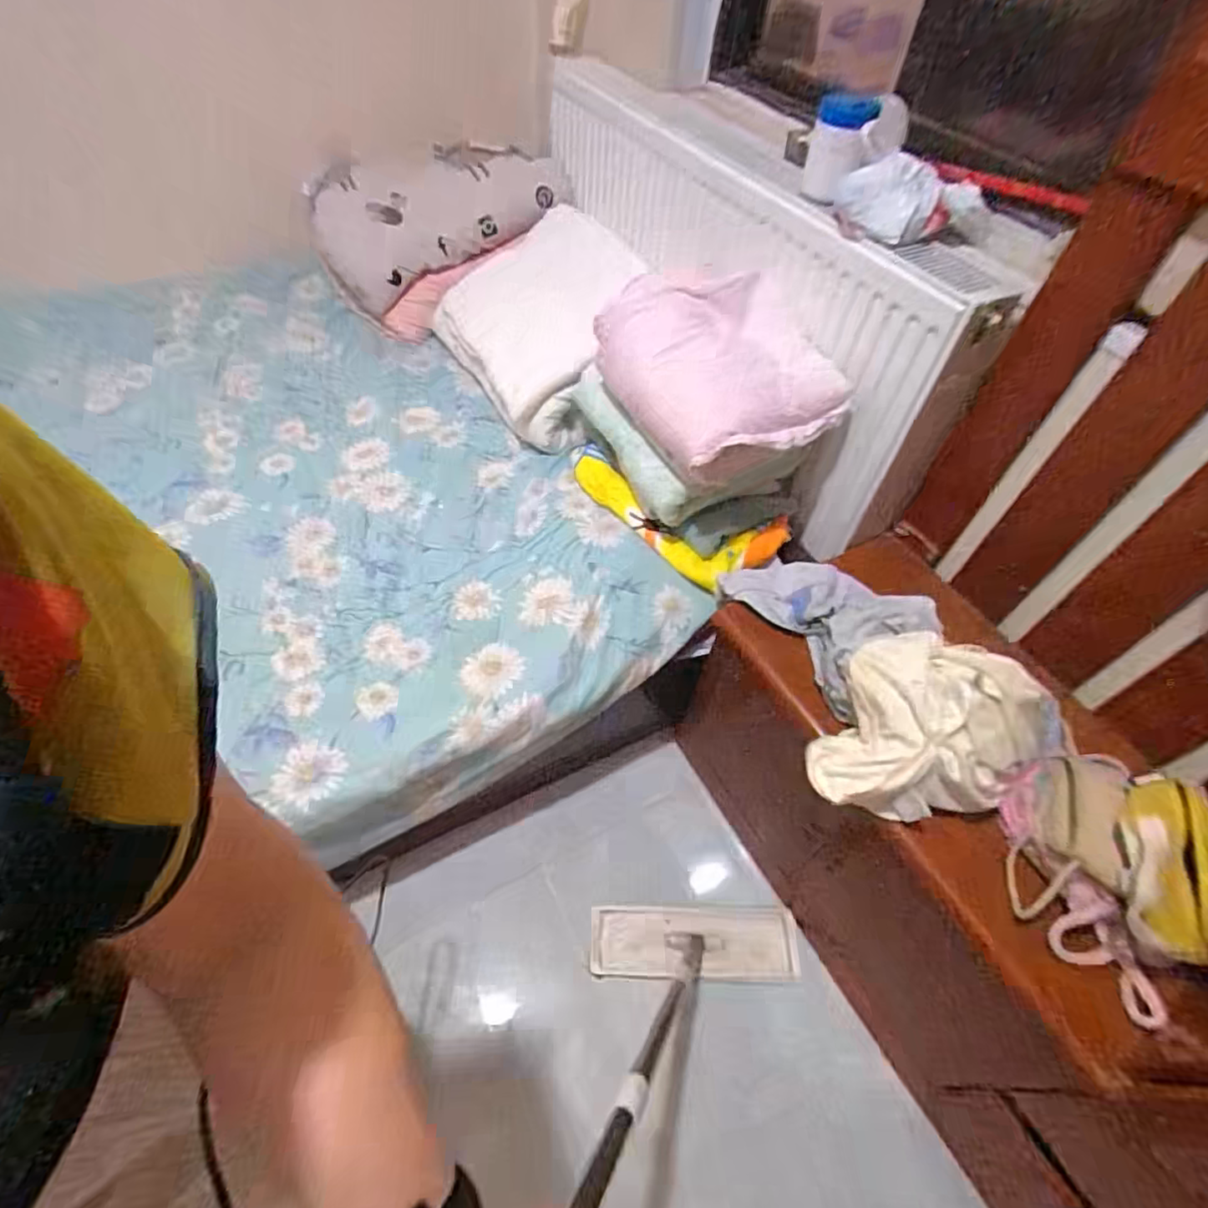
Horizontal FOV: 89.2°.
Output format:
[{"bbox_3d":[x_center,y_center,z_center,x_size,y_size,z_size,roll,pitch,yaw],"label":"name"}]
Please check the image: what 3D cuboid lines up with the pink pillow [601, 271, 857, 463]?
[{"bbox_3d":[0.185,-0.397,0.988,0.280,0.130,0.372,-20,58,-18],"label":"pink pillow"}]

